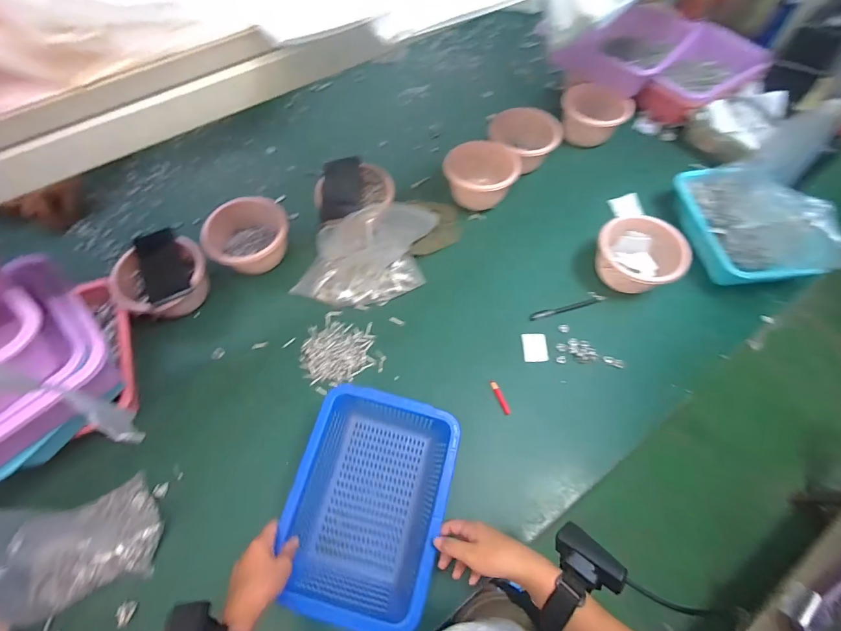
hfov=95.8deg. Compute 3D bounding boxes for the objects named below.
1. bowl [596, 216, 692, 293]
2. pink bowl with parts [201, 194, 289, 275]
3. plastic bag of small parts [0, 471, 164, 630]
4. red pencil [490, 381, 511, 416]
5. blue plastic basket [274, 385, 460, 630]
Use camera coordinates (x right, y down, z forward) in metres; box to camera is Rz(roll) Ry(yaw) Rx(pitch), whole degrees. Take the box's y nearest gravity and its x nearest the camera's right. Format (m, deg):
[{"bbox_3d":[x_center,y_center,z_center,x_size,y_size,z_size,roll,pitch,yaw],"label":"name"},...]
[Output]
[{"bbox_3d":[0.407,-0.112,0.727,0.144,0.102,0.136,0,63,-1],"label":"bowl"},{"bbox_3d":[-0.340,-0.152,0.758,0.140,0.096,0.151,0,63,-1],"label":"pink bowl with parts"},{"bbox_3d":[-0.454,0.295,0.493,0.159,0.144,0.134,-22,65,-10],"label":"plastic bag of small parts"},{"bbox_3d":[0.136,0.139,0.647,0.012,0.010,0.062,-19,65,-11],"label":"red pencil"},{"bbox_3d":[-0.065,0.248,0.520,0.189,0.093,0.260,13,66,6],"label":"blue plastic basket"}]

